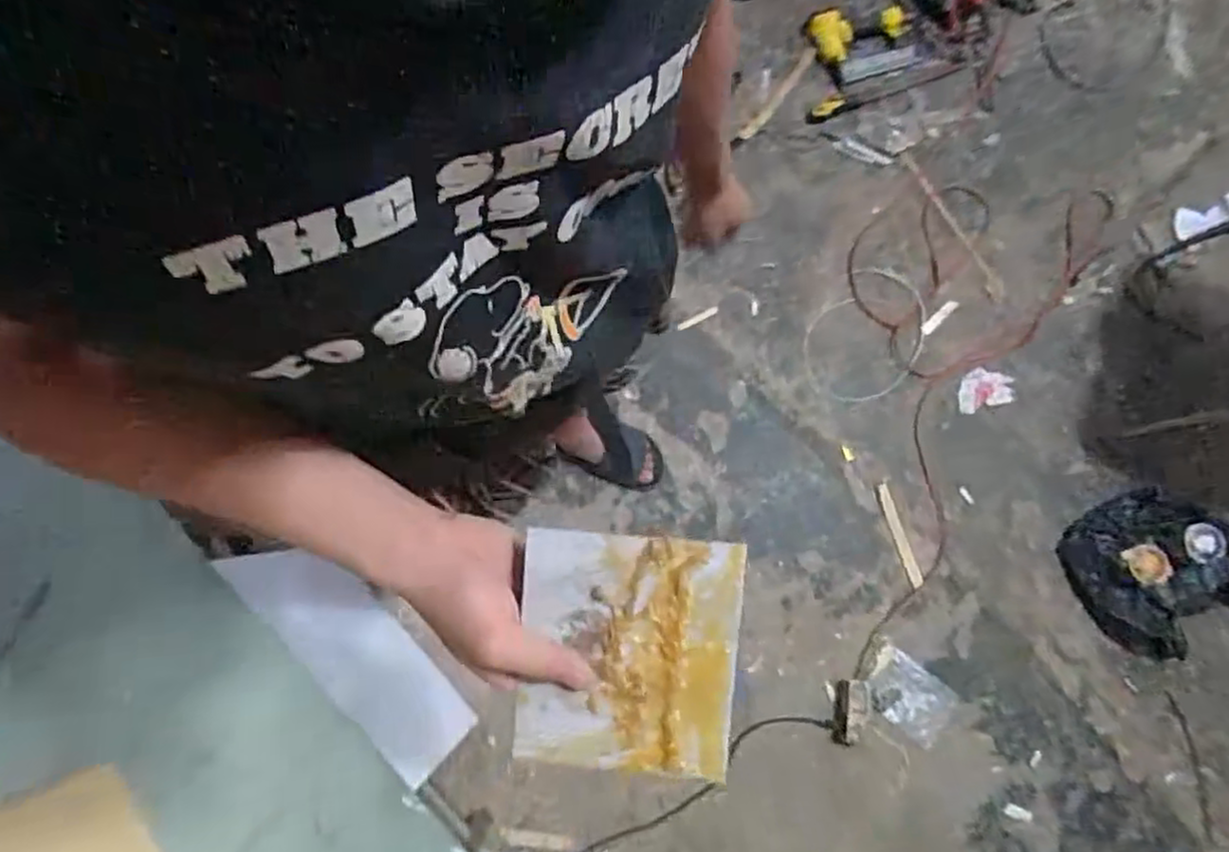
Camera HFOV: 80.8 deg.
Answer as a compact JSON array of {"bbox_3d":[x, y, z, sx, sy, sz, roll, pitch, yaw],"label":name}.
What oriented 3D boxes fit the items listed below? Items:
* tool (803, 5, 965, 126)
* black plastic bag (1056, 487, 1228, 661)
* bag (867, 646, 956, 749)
[{"bbox_3d":[0.583,-0.852,1.637,0.389,0.089,0.226,-21,81,-3],"label":"tool"},{"bbox_3d":[1.054,0.275,1.386,0.299,0.089,0.289,-30,81,-5],"label":"black plastic bag"},{"bbox_3d":[0.561,0.514,1.370,0.151,0.019,0.117,36,82,6],"label":"bag"}]

